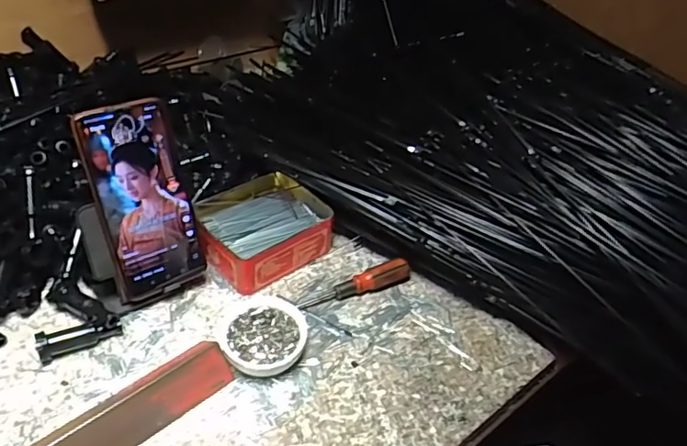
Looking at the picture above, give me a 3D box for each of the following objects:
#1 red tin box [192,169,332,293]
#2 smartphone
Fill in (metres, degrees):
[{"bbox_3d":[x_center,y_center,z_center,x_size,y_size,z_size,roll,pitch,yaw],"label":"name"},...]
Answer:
[{"bbox_3d":[-0.086,0.004,0.574,0.115,0.044,0.134,35,48,29],"label":"red tin box"},{"bbox_3d":[-0.173,-0.019,0.477,0.078,0.165,0.010,-20,23,-28],"label":"smartphone"}]

